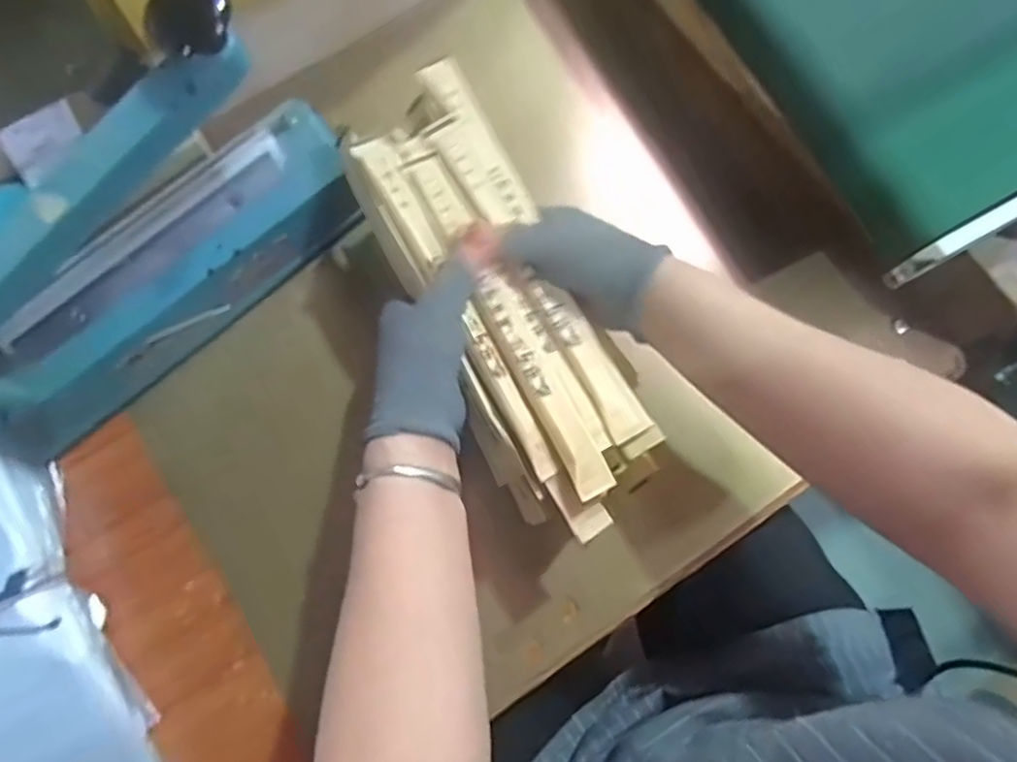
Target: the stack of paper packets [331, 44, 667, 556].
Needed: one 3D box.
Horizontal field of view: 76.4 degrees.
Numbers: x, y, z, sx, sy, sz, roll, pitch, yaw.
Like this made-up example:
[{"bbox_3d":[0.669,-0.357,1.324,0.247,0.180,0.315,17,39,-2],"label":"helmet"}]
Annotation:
[{"bbox_3d":[-0.009,-0.059,0.401,0.102,0.039,0.307,-24,79,-6],"label":"stack of paper packets"}]

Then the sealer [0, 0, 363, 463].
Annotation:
[{"bbox_3d":[-0.231,-0.082,0.395,0.295,0.174,0.081,-36,79,-8],"label":"sealer"}]

